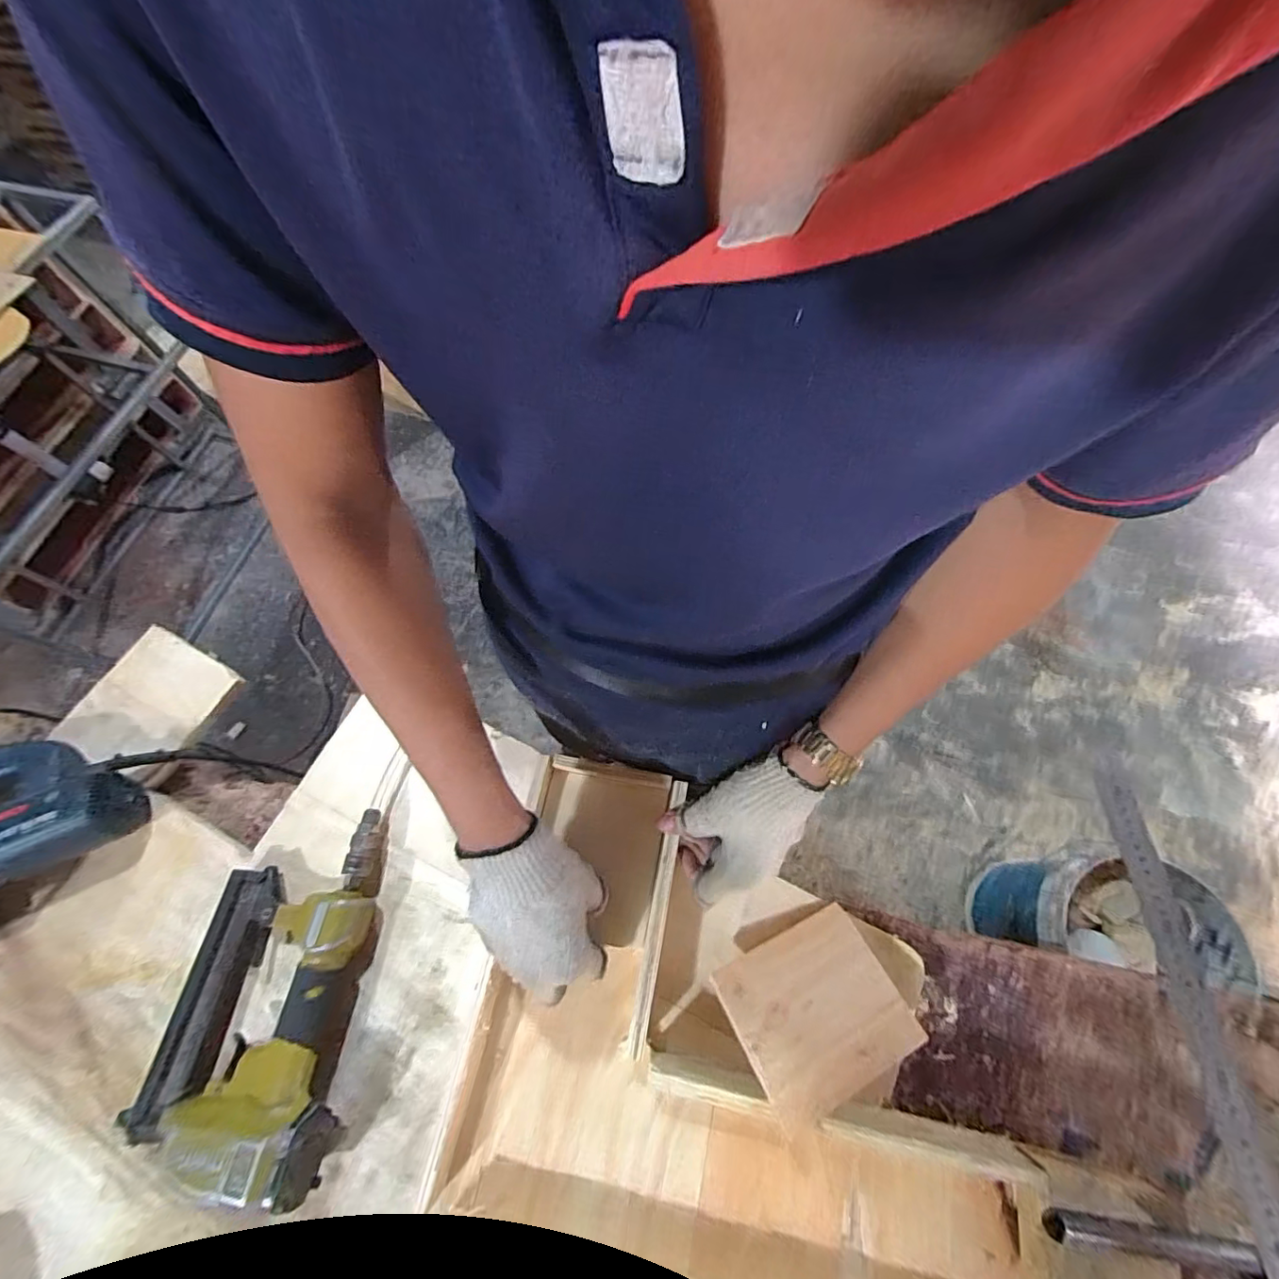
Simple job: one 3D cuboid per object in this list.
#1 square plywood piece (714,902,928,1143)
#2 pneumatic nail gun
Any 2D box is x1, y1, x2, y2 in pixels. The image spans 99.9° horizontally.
[{"bbox_3d":[0.136,0.284,0.416,0.126,0.009,0.107,-20,54,-17],"label":"square plywood piece"},{"bbox_3d":[-0.305,0.280,0.431,0.142,0.056,0.252,2,69,1],"label":"pneumatic nail gun"}]

